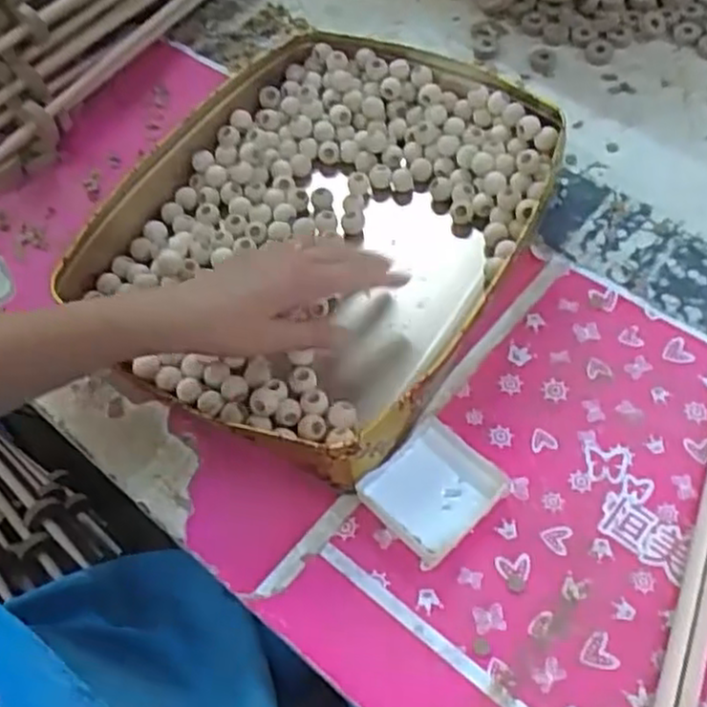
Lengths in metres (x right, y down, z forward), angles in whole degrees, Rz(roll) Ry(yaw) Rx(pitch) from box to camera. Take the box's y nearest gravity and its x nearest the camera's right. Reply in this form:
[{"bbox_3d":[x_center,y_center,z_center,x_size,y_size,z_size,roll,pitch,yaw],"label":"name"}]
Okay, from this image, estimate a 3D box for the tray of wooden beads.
[{"bbox_3d":[-0.029,-0.110,0.595,0.305,0.083,0.367,25,68,14],"label":"tray of wooden beads"}]

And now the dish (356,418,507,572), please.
[{"bbox_3d":[0.053,0.091,0.505,0.077,0.014,0.072,-40,62,-17],"label":"dish"}]

